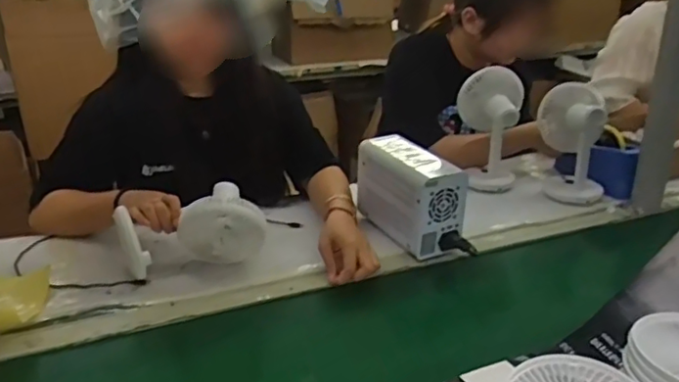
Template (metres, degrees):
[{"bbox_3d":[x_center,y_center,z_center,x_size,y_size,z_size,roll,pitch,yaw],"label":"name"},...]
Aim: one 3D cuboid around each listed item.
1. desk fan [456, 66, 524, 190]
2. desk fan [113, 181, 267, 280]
[{"bbox_3d":[0.301,-0.114,1.218,0.128,0.241,0.098,3,23,11],"label":"desk fan"},{"bbox_3d":[-0.226,0.058,0.925,0.206,0.094,0.090,-9,24,-17],"label":"desk fan"}]

